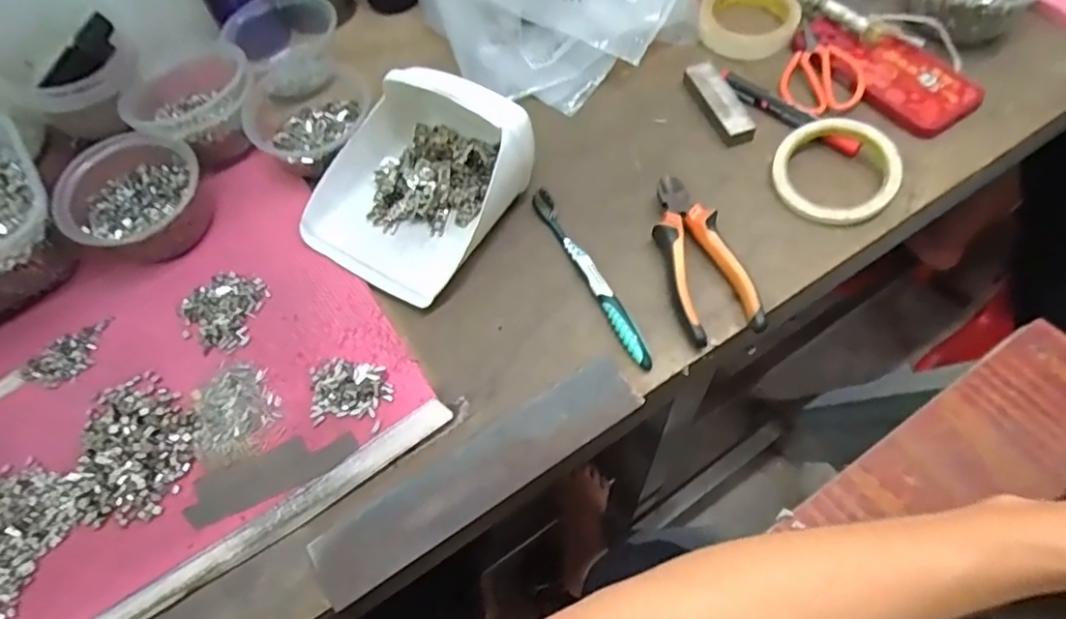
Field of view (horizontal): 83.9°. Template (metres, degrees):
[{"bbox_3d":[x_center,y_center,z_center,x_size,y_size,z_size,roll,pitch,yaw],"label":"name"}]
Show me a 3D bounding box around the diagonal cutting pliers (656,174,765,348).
[{"bbox_3d":[0.133,-0.045,0.480,0.063,0.022,0.149,-14,60,-2],"label":"diagonal cutting pliers"}]

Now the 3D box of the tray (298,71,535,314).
[{"bbox_3d":[-0.098,-0.117,0.495,0.153,0.069,0.181,27,67,19],"label":"tray"}]

